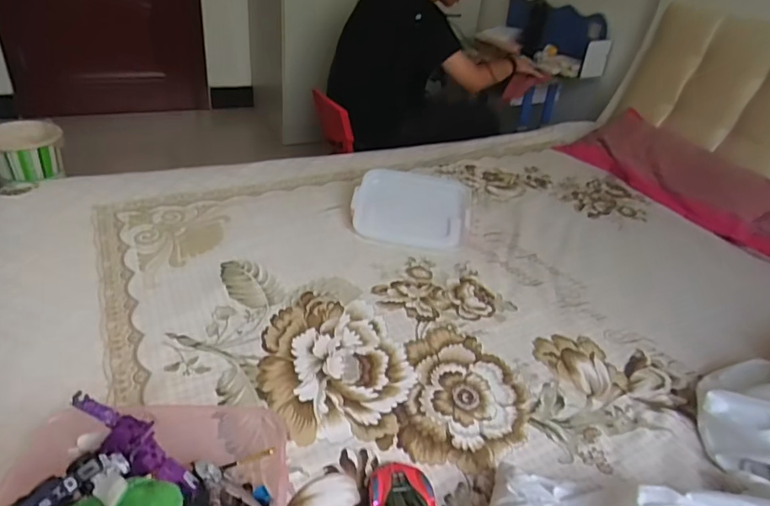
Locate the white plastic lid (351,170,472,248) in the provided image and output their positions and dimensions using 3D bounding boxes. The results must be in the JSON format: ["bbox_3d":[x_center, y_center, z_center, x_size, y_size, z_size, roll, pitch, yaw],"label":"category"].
[{"bbox_3d":[0.065,-0.107,1.258,0.278,0.026,0.190,7,68,-3],"label":"white plastic lid"}]

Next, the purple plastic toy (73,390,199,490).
[{"bbox_3d":[-0.271,0.206,0.558,0.160,0.026,0.038,41,40,-3],"label":"purple plastic toy"}]

